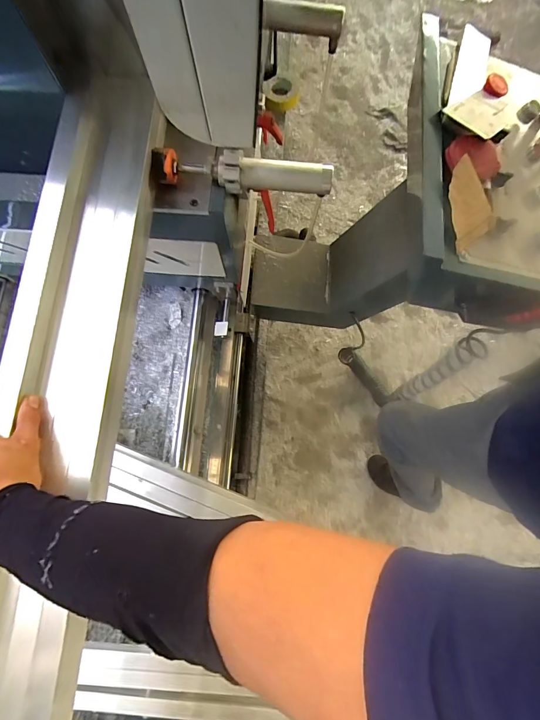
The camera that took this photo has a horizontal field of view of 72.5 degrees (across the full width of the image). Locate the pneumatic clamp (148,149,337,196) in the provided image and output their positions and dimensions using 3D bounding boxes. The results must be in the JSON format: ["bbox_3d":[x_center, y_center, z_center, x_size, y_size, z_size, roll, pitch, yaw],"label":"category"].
[{"bbox_3d":[-0.036,-0.243,0.474,0.231,0.050,0.038,5,77,2],"label":"pneumatic clamp"}]

